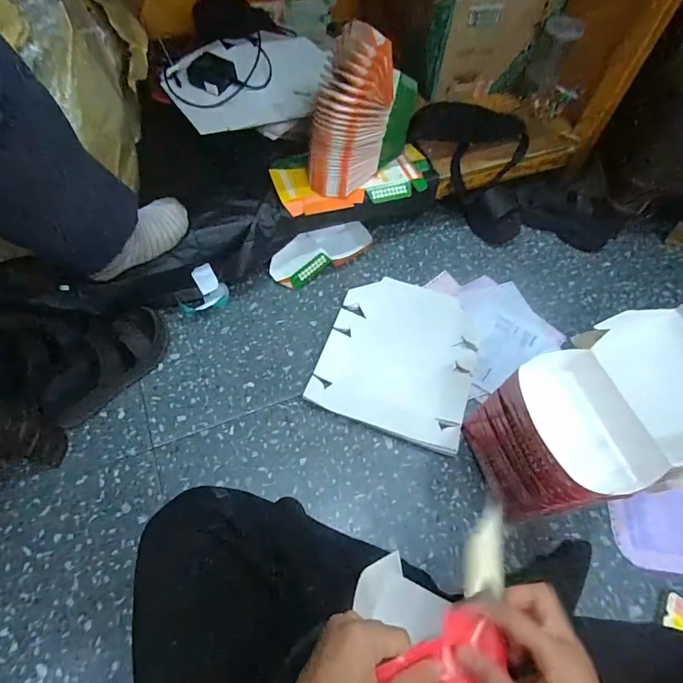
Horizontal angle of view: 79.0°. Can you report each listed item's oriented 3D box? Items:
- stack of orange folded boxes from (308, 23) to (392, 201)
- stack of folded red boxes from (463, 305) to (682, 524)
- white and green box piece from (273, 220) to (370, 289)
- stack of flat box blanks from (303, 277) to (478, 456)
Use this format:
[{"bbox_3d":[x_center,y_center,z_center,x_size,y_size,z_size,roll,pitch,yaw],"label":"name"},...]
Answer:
[{"bbox_3d":[0.014,-0.429,0.796,0.099,0.245,0.166,30,60,15],"label":"stack of orange folded boxes"},{"bbox_3d":[0.347,0.115,0.593,0.228,0.285,0.215,-17,60,-14],"label":"stack of folded red boxes"},{"bbox_3d":[-0.048,-0.211,0.960,0.254,0.052,0.107,-35,65,-23],"label":"white and green box piece"},{"bbox_3d":[0.122,0.017,0.842,0.289,0.021,0.353,17,57,7],"label":"stack of flat box blanks"}]

